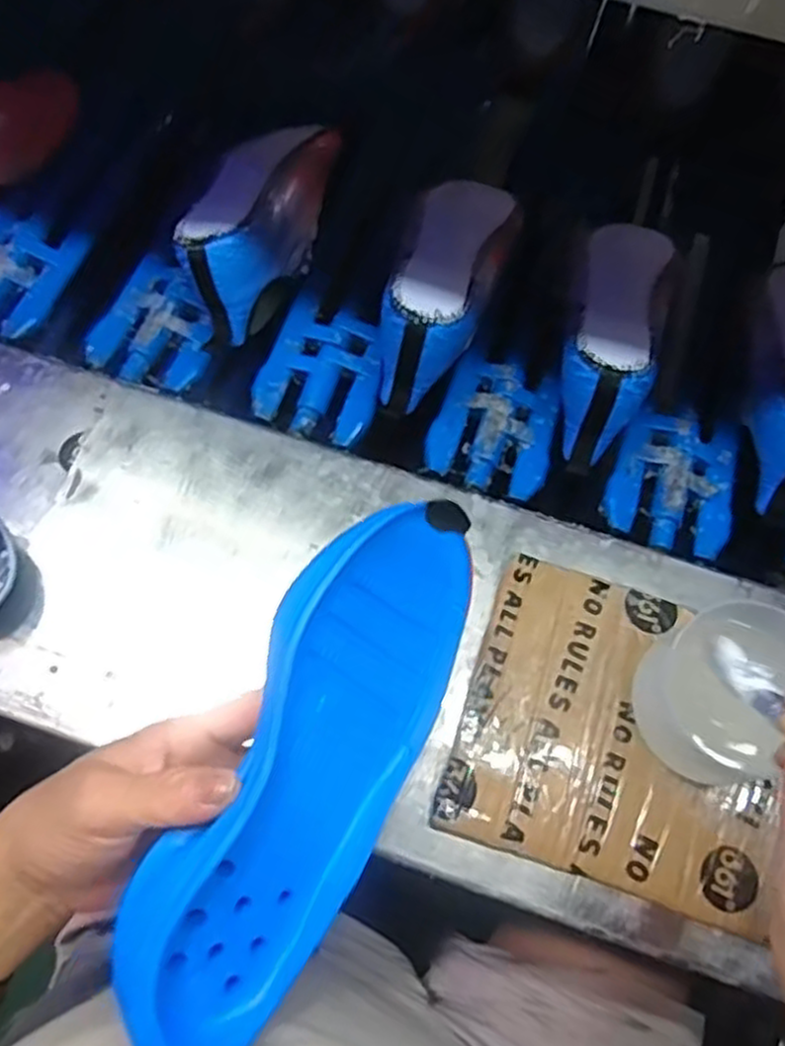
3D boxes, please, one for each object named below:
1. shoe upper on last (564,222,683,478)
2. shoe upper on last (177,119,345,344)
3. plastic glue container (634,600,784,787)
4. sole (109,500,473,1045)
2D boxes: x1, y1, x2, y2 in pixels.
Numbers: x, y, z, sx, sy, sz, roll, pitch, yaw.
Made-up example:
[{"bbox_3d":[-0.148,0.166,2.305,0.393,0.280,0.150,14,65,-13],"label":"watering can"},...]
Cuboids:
[{"bbox_3d":[0.167,-0.149,0.572,0.079,0.092,0.222,19,67,6],"label":"shoe upper on last"},{"bbox_3d":[-0.107,-0.236,0.595,0.077,0.093,0.201,14,73,4],"label":"shoe upper on last"},{"bbox_3d":[0.190,0.096,0.431,0.090,0.065,0.081,-43,77,-12],"label":"plastic glue container"},{"bbox_3d":[-0.039,0.104,0.344,0.092,0.048,0.245,38,70,-32],"label":"sole"}]

